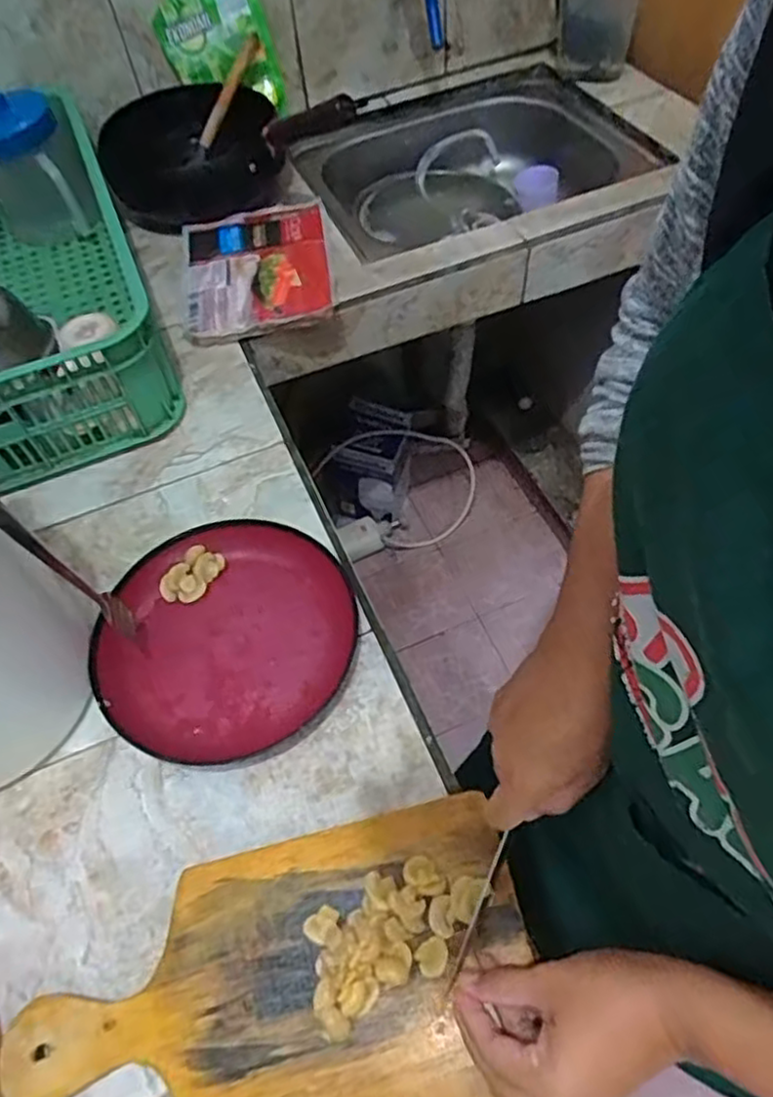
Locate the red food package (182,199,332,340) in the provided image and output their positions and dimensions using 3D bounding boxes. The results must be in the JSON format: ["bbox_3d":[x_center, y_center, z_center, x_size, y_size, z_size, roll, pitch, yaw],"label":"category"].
[{"bbox_3d":[-0.167,-0.366,0.895,0.181,0.027,0.253,-10,56,-2],"label":"red food package"}]

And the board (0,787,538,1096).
[{"bbox_3d":[-0.073,0.291,0.451,0.335,0.021,0.183,-14,56,-5],"label":"board"}]

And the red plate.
[{"bbox_3d":[-0.142,0.072,0.604,0.219,0.038,0.203,-2,56,3],"label":"red plate"}]

